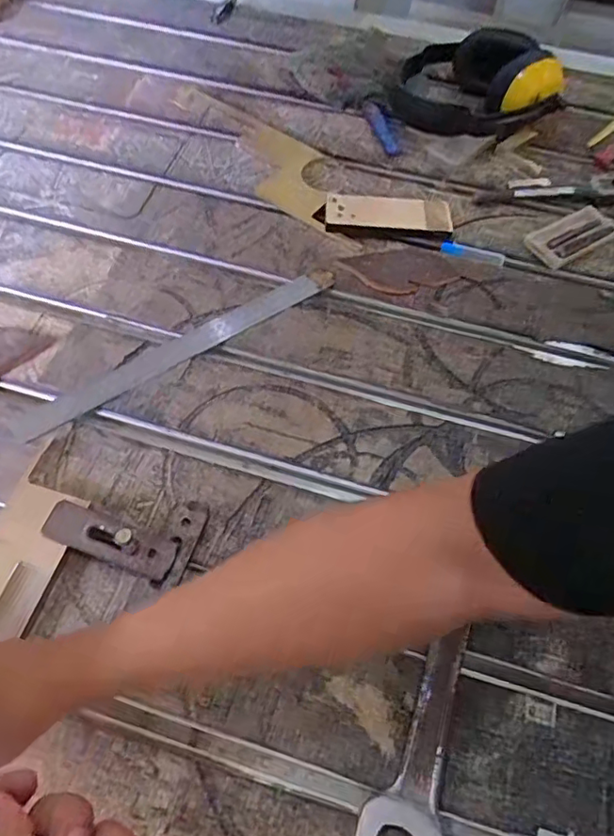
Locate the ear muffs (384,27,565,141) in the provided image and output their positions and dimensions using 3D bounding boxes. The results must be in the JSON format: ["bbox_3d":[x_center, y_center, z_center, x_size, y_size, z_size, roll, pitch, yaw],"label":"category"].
[{"bbox_3d":[0.212,-0.420,0.701,0.197,0.082,0.182,19,61,9],"label":"ear muffs"}]

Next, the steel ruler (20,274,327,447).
[{"bbox_3d":[-0.121,-0.062,0.531,0.299,0.007,0.034,-31,60,-17],"label":"steel ruler"}]

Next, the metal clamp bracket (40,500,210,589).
[{"bbox_3d":[-0.135,0.074,0.429,0.107,0.038,0.067,19,61,9],"label":"metal clamp bracket"}]

